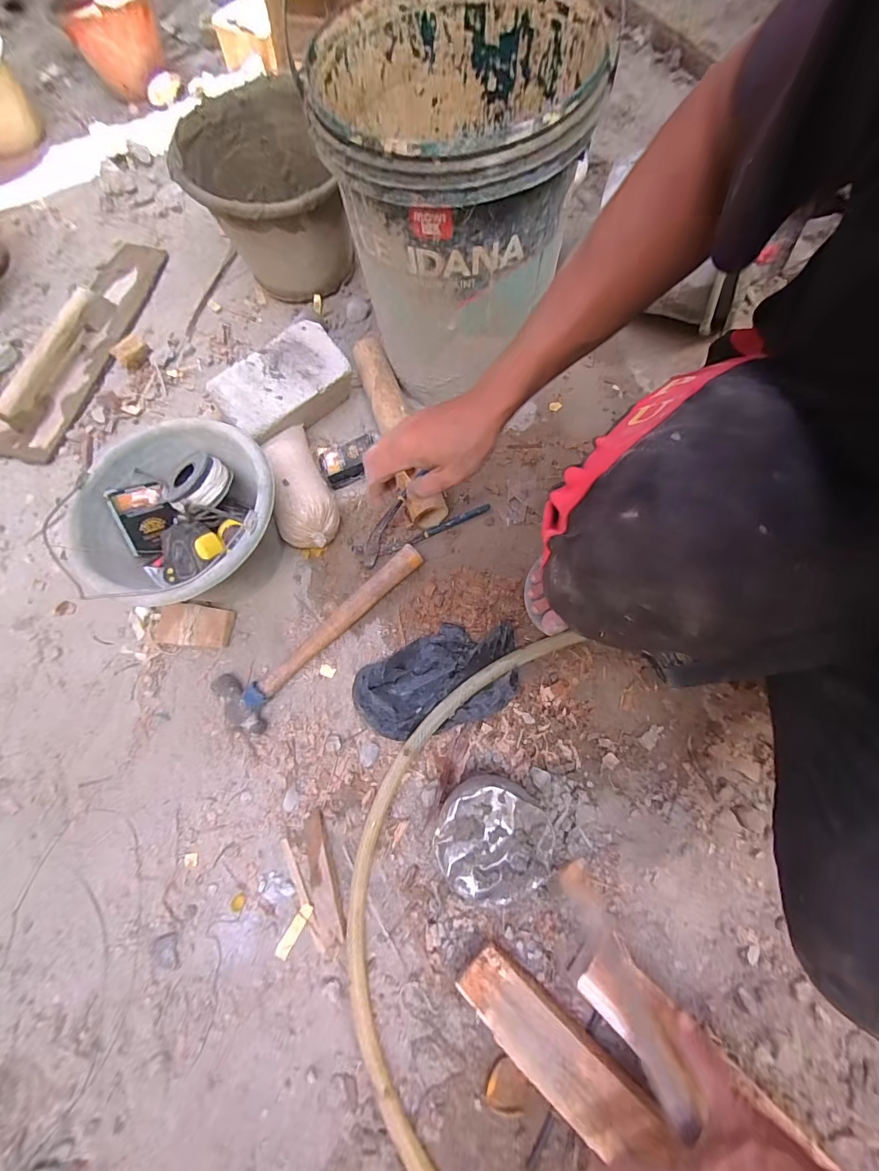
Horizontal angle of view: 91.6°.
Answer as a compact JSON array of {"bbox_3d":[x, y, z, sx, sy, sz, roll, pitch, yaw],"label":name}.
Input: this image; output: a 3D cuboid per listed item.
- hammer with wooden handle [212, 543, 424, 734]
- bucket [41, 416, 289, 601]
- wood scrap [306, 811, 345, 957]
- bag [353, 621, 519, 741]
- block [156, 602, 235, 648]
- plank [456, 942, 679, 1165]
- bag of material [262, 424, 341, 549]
[{"bbox_3d":[-0.169,0.055,0.610,0.089,0.035,0.335,40,77,17],"label":"hammer with wooden handle"},{"bbox_3d":[-0.331,-0.076,0.602,0.246,0.170,0.239,-1,69,4],"label":"bucket"},{"bbox_3d":[-0.138,0.352,0.508,0.029,0.014,0.147,-17,69,-2],"label":"wood scrap"},{"bbox_3d":[0.003,0.125,0.567,0.221,0.042,0.132,-28,70,-6],"label":"bag"},{"bbox_3d":[-0.356,0.059,0.624,0.101,0.026,0.059,4,70,6],"label":"block"},{"bbox_3d":[0.207,0.532,0.393,0.448,0.029,0.060,37,77,17],"label":"plank"},{"bbox_3d":[-0.212,-0.160,0.658,0.086,0.086,0.215,-16,69,-2],"label":"bag of material"}]

